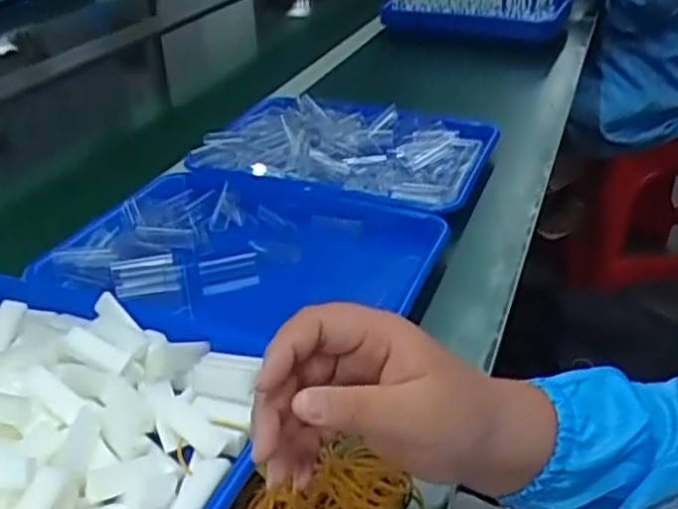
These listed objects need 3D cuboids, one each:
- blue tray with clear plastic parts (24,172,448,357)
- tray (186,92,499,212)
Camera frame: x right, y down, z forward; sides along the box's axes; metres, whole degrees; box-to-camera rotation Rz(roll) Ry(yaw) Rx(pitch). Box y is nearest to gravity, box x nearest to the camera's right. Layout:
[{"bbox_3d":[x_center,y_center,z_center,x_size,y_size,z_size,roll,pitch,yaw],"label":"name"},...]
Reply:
[{"bbox_3d":[-0.086,0.019,0.642,0.314,0.072,0.264,16,37,25],"label":"blue tray with clear plastic parts"},{"bbox_3d":[0.016,-0.129,0.806,0.321,0.038,0.246,10,35,17],"label":"tray"}]

